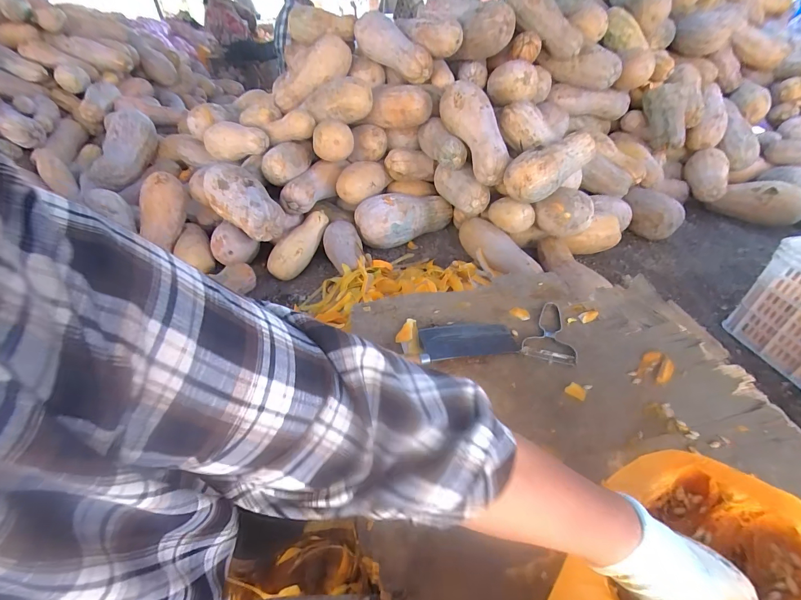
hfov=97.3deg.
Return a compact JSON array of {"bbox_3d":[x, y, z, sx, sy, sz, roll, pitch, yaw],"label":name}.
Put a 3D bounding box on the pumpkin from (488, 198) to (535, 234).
[{"bbox_3d":[0.393,-0.301,1.256,0.159,0.107,0.130,12,45,15],"label":"pumpkin"}]

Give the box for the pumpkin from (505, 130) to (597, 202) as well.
[{"bbox_3d":[0.506,-0.453,1.204,0.325,0.141,0.142,-32,50,-28],"label":"pumpkin"}]

